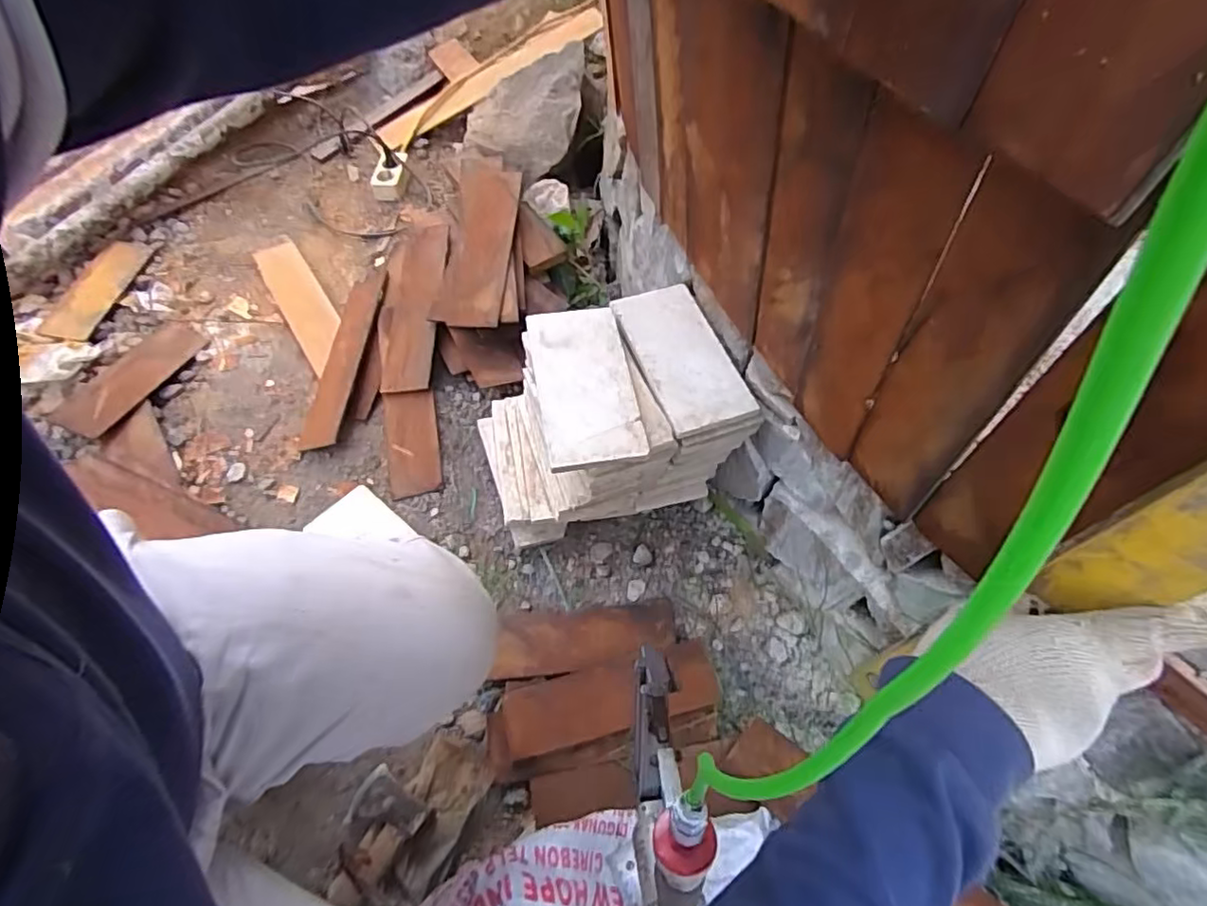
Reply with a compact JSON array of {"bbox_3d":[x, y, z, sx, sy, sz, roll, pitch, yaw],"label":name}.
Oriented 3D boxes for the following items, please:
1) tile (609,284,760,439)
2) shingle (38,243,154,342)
[{"bbox_3d":[0.088,-0.112,0.699,0.102,0.013,0.199,-17,59,-14],"label":"tile"},{"bbox_3d":[-0.893,-0.289,1.081,0.091,0.019,0.243,3,56,-1],"label":"shingle"}]

